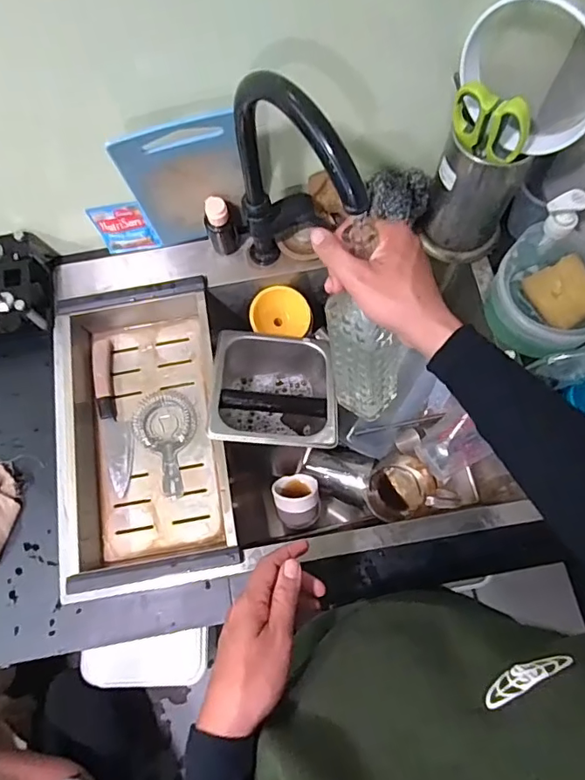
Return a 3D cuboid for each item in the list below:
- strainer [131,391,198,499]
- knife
[{"bbox_3d":[-0.165,0.069,0.679,0.084,0.013,0.142,-15,72,-3],"label":"strainer"},{"bbox_3d":[-0.245,0.031,0.689,0.038,0.013,0.217,-15,72,-3],"label":"knife"}]

